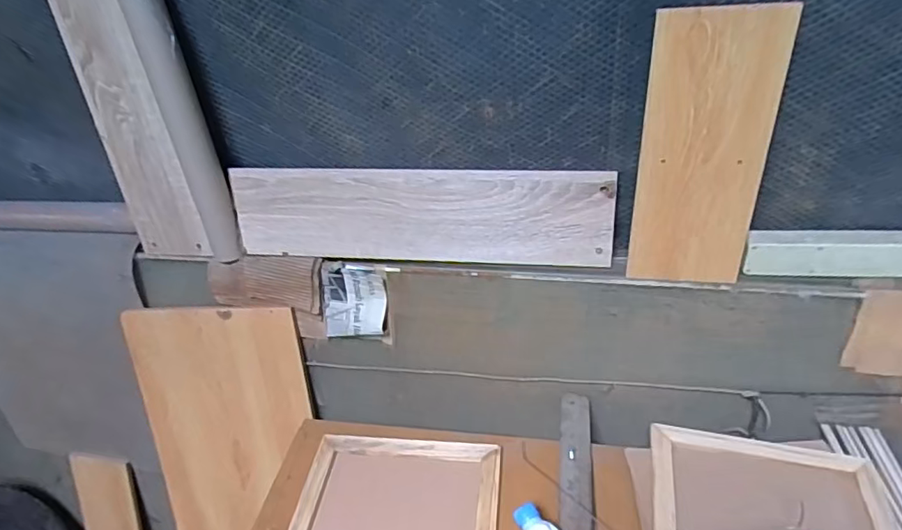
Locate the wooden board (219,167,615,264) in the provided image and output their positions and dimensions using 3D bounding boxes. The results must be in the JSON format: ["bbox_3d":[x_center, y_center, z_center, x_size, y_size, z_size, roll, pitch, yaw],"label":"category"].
[{"bbox_3d":[-0.056,-0.079,0.883,0.619,0.150,0.016,2,17,9],"label":"wooden board"}]

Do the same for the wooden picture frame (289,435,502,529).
[{"bbox_3d":[-0.078,0.346,0.797,0.294,0.014,0.208,0,35,9],"label":"wooden picture frame"}]

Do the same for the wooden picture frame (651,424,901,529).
[{"bbox_3d":[0.434,0.321,0.725,0.298,0.028,0.215,6,34,14],"label":"wooden picture frame"}]

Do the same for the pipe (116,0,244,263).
[{"bbox_3d":[-0.425,-0.241,0.842,0.069,0.490,0.083,-22,38,-22],"label":"pipe"}]

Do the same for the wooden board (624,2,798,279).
[{"bbox_3d":[0.337,-0.140,0.717,0.155,0.372,0.009,3,31,13],"label":"wooden board"}]

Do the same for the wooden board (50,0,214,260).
[{"bbox_3d":[-0.527,-0.225,0.883,0.144,0.485,0.027,1,29,13],"label":"wooden board"}]

